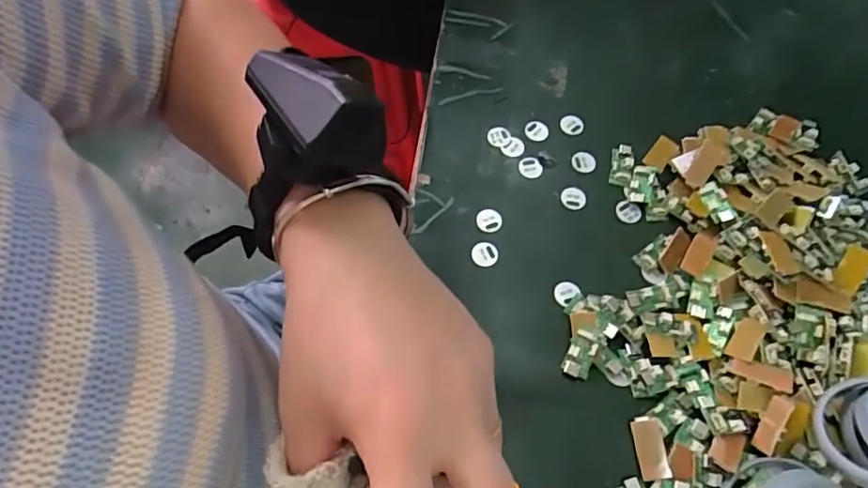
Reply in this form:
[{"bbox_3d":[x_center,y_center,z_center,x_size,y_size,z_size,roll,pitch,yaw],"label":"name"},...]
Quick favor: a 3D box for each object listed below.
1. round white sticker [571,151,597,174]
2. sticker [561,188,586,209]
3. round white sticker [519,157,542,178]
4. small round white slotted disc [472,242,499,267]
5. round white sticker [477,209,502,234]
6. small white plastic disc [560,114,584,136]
[{"bbox_3d":[0.109,-0.059,0.399,0.017,0.004,0.017,1,65,-1],"label":"round white sticker"},{"bbox_3d":[0.098,-0.032,0.385,0.017,0.004,0.016,1,65,-1],"label":"sticker"},{"bbox_3d":[0.069,-0.055,0.393,0.017,0.004,0.017,1,65,-1],"label":"round white sticker"},{"bbox_3d":[0.034,0.006,0.361,0.017,0.004,0.017,1,65,-1],"label":"small round white slotted disc"},{"bbox_3d":[0.037,-0.017,0.371,0.017,0.004,0.017,1,65,-1],"label":"round white sticker"},{"bbox_3d":[0.103,-0.089,0.410,0.017,0.004,0.016,0,64,0],"label":"small white plastic disc"}]

